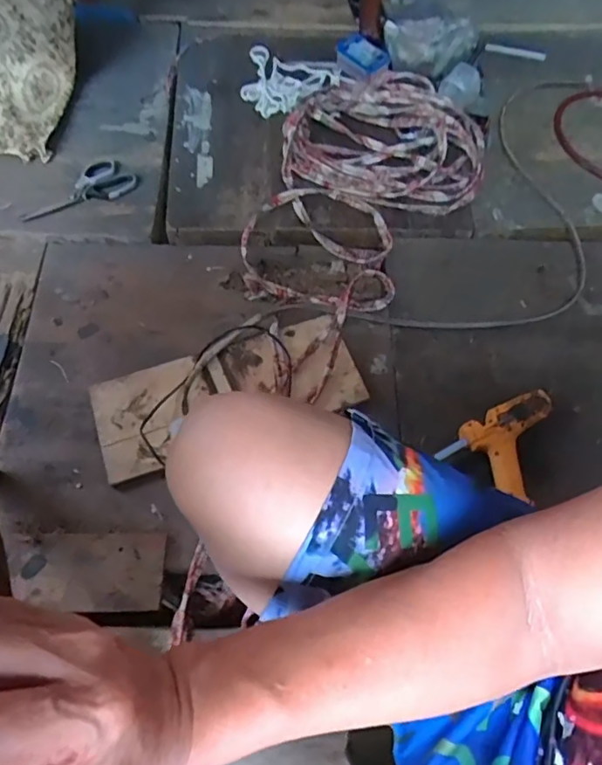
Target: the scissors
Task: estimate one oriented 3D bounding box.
[{"bbox_3d":[-0.418,-0.370,0.993,0.212,0.019,0.102,-18,67,-12],"label":"scissors"}]

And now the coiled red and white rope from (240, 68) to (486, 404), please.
[{"bbox_3d":[0.072,-0.337,0.956,0.371,0.060,0.669,34,68,12],"label":"coiled red and white rope"}]

